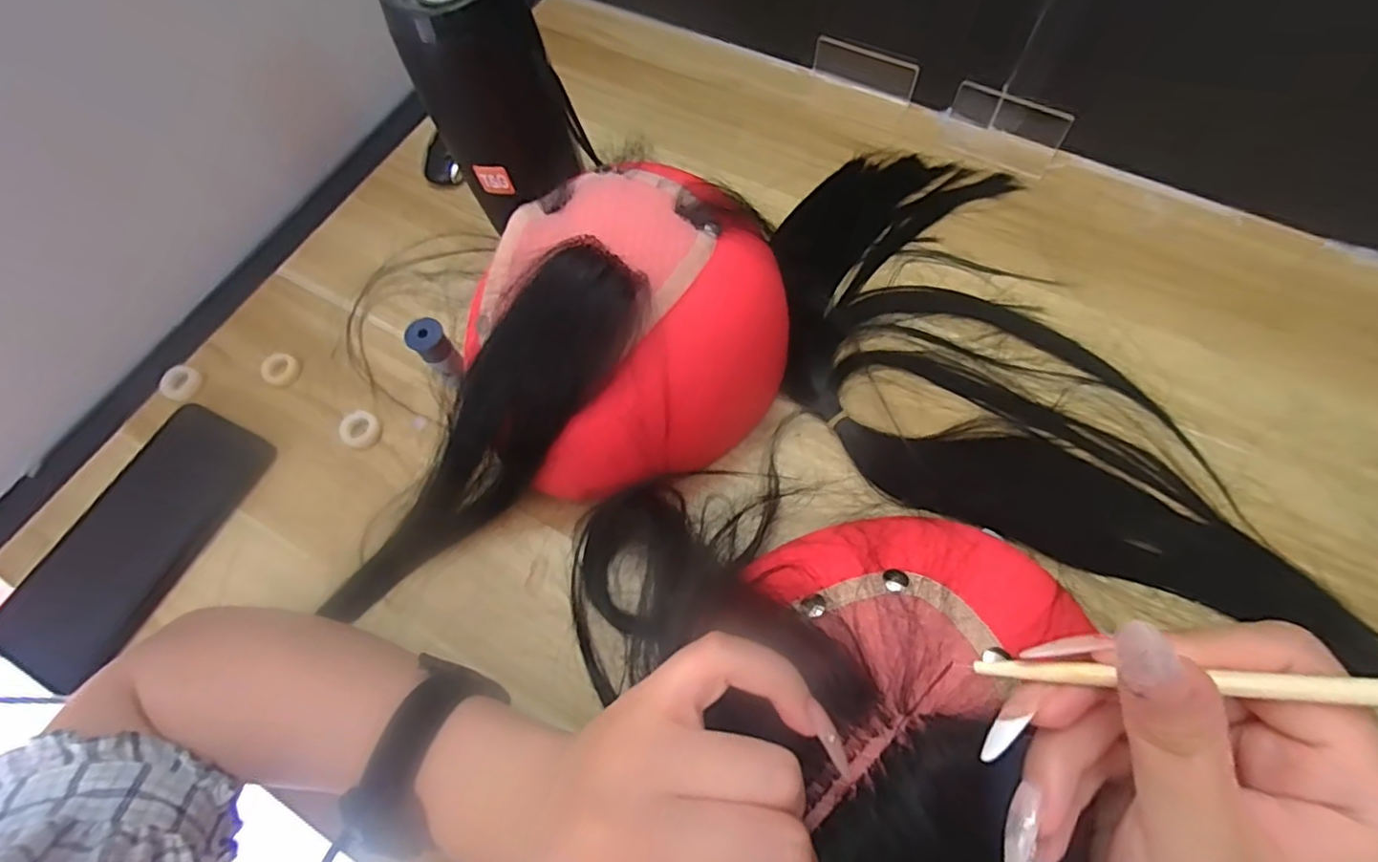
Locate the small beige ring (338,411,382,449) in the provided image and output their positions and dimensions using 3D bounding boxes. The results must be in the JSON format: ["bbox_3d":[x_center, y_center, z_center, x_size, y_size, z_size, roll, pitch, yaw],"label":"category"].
[{"bbox_3d":[-0.204,0.000,0.383,0.025,0.005,0.023,-1,66,3],"label":"small beige ring"}]

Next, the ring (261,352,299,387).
[{"bbox_3d":[-0.267,-0.040,0.403,0.019,0.011,0.021,13,67,9],"label":"ring"}]

